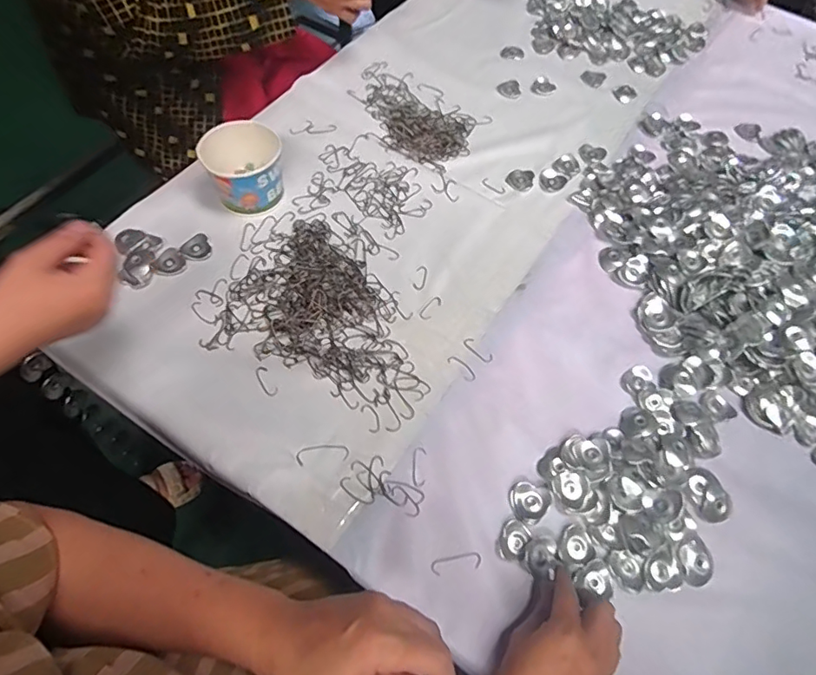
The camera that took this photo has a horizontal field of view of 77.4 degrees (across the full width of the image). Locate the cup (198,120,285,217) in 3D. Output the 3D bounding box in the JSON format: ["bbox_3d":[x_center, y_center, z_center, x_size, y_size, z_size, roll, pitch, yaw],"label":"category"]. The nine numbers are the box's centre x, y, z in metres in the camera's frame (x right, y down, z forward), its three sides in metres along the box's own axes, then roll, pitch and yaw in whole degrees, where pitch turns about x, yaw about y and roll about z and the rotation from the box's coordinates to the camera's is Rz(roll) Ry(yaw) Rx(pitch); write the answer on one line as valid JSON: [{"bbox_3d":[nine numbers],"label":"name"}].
[{"bbox_3d":[-0.197,-0.204,0.622,0.088,0.073,0.092,1,62,-2],"label":"cup"}]

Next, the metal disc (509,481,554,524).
[{"bbox_3d":[0.116,0.156,0.482,0.037,0.004,0.035,1,62,-2],"label":"metal disc"}]

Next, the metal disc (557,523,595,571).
[{"bbox_3d":[0.153,0.194,0.468,0.035,0.006,0.032,-28,67,-16],"label":"metal disc"}]

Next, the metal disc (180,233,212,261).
[{"bbox_3d":[-0.251,-0.106,0.608,0.031,0.005,0.035,40,67,17],"label":"metal disc"}]

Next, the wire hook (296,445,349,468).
[{"bbox_3d":[-0.084,0.115,0.499,0.050,0.004,0.018,-7,62,-6],"label":"wire hook"}]

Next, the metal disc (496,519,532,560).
[{"bbox_3d":[0.097,0.185,0.466,0.029,0.007,0.036,27,64,11],"label":"metal disc"}]

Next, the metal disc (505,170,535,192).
[{"bbox_3d":[0.153,-0.216,0.693,0.037,0.004,0.039,1,62,-2],"label":"metal disc"}]

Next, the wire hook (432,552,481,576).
[{"bbox_3d":[0.043,0.203,0.456,0.045,0.004,0.014,-8,63,-7],"label":"wire hook"}]

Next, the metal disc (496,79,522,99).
[{"bbox_3d":[0.157,-0.383,0.787,0.035,0.007,0.034,-11,63,-8],"label":"metal disc"}]

